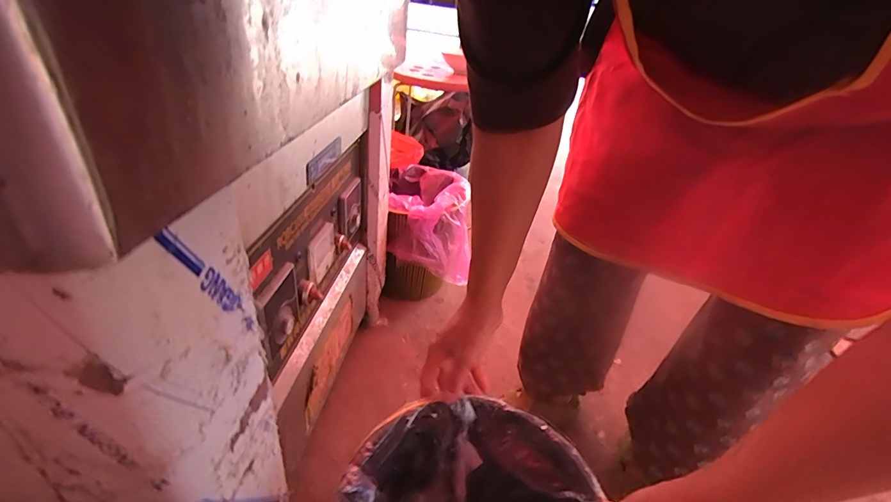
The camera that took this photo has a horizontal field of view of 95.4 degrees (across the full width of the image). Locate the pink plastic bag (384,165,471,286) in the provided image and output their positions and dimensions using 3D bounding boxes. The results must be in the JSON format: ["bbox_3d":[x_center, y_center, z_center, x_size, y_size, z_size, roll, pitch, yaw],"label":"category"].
[{"bbox_3d":[-0.035,-0.081,0.941,0.177,0.151,0.294,5,35,-5],"label":"pink plastic bag"}]

